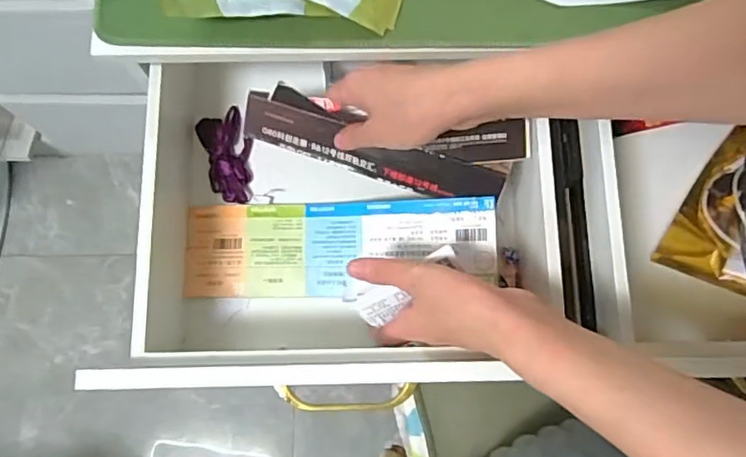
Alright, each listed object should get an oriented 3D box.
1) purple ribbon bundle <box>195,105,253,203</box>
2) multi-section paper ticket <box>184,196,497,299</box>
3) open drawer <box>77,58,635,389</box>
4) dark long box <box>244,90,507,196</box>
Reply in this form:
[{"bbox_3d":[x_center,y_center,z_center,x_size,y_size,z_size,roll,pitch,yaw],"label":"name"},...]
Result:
[{"bbox_3d":[-0.123,-0.061,0.485,0.041,0.013,0.082,-18,78,-4],"label":"purple ribbon bundle"},{"bbox_3d":[-0.029,0.012,0.455,0.246,0.030,0.075,-6,77,12],"label":"multi-section paper ticket"},{"bbox_3d":[-0.029,-0.015,0.431,0.289,0.103,0.243,0,77,0],"label":"open drawer"},{"bbox_3d":[-0.002,-0.059,0.436,0.200,0.013,0.035,18,115,6],"label":"dark long box"}]

